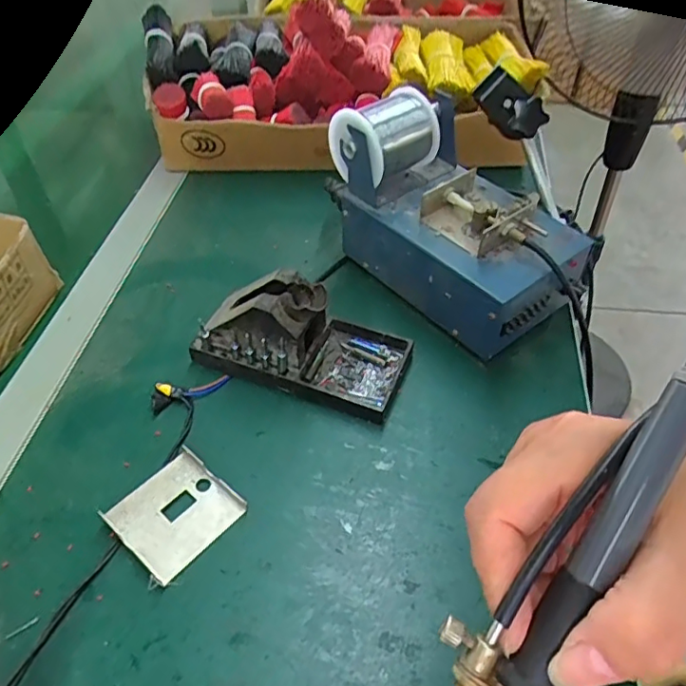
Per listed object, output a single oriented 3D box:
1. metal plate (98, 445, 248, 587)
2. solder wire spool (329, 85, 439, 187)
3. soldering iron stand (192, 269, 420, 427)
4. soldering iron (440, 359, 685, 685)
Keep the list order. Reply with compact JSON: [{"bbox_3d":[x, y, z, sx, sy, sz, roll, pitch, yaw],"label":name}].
[{"bbox_3d":[-0.107,0.108,0.370,0.063,0.010,0.068,31,54,26],"label":"metal plate"},{"bbox_3d":[0.041,-0.174,0.497,0.082,0.068,0.067,-32,53,-24],"label":"solder wire spool"},{"bbox_3d":[-0.030,-0.010,0.437,0.153,0.070,0.077,16,48,15],"label":"soldering iron stand"},{"bbox_3d":[0.063,0.073,0.171,0.031,0.017,0.204,31,92,28],"label":"soldering iron"}]

